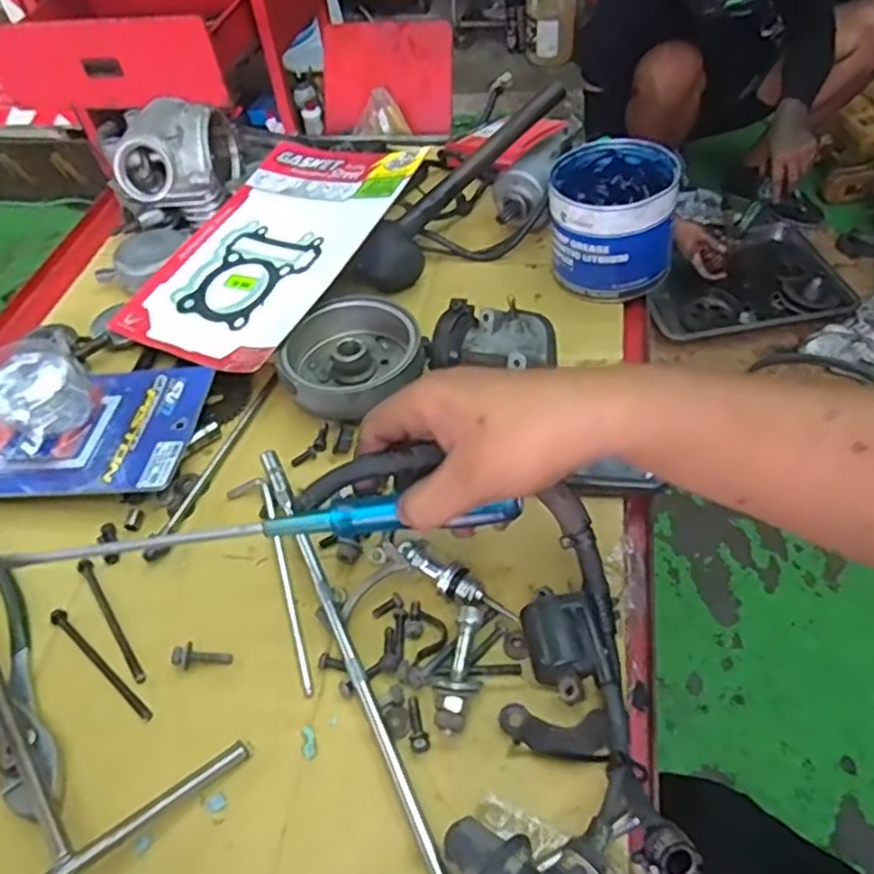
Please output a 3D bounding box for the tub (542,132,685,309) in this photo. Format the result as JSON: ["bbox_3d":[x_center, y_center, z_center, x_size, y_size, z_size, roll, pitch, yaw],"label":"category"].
[{"bbox_3d":[0.146,-0.182,0.595,0.094,0.090,0.098,-3,50,4],"label":"tub"}]

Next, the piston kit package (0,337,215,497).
[{"bbox_3d":[-0.284,-0.023,0.527,0.205,0.067,0.136,0,50,6],"label":"piston kit package"}]

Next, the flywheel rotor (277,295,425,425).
[{"bbox_3d":[-0.064,-0.059,0.544,0.106,0.037,0.114,-3,50,4],"label":"flywheel rotor"}]

